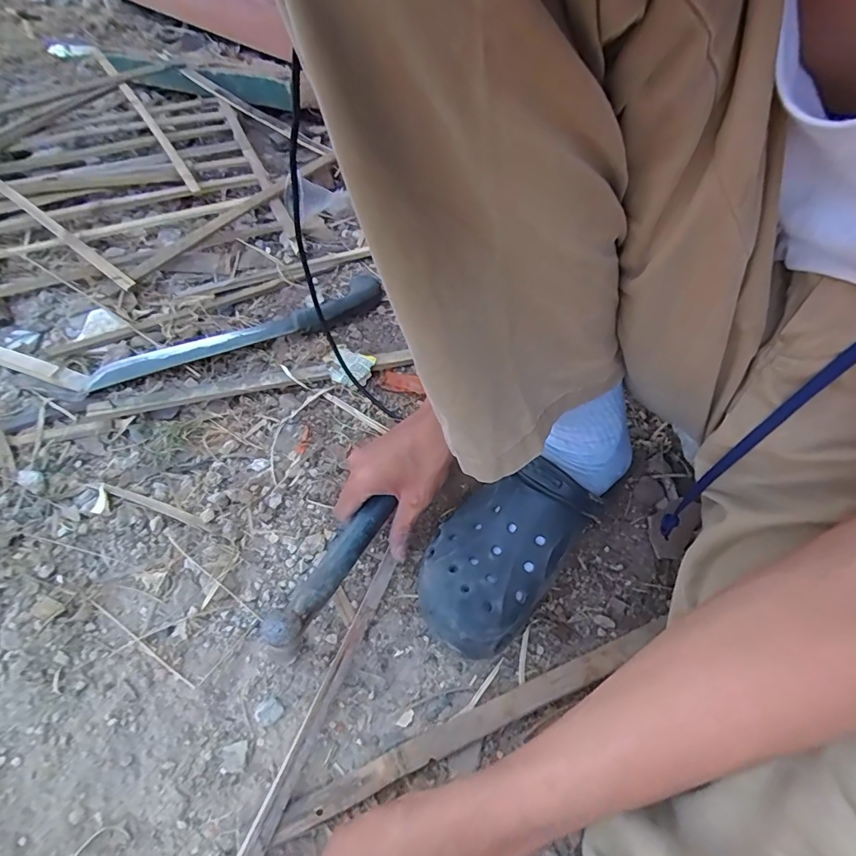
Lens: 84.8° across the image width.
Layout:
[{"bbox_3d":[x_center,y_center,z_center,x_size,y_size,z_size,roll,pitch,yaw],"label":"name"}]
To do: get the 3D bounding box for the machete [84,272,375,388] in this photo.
[{"bbox_3d":[-0.239,-0.131,0.623,0.380,0.022,0.080,-26,55,-20],"label":"machete"}]

